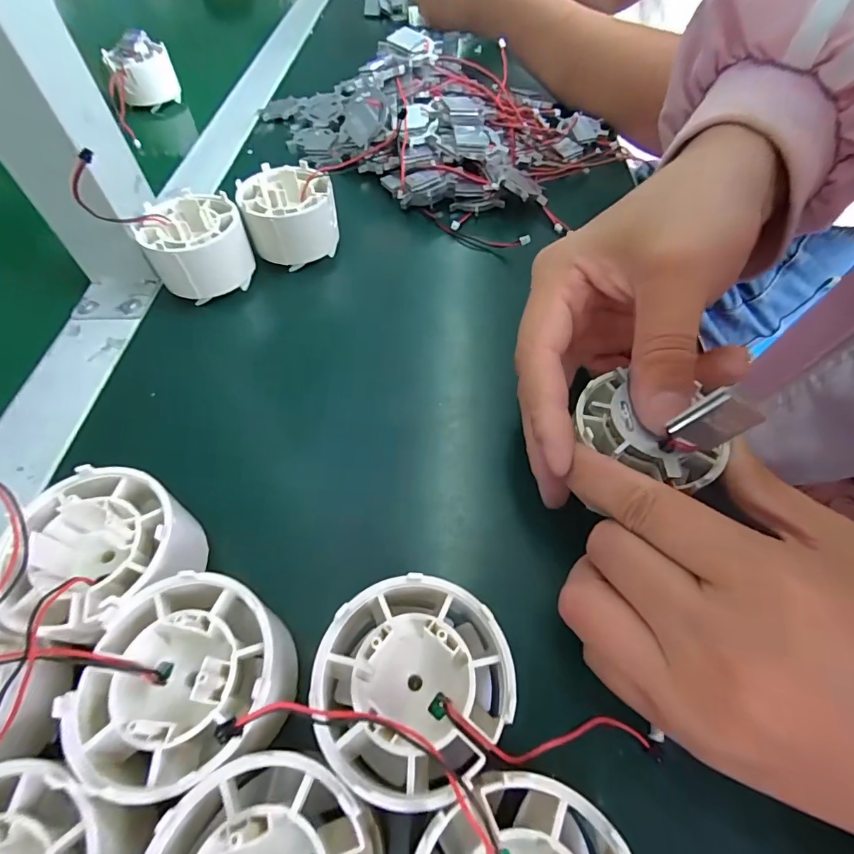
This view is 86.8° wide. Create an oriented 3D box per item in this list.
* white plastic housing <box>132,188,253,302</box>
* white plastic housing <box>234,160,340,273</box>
[{"bbox_3d":[-0.124,-0.096,0.250,0.052,0.039,0.054,-30,60,-17],"label":"white plastic housing"},{"bbox_3d":[-0.079,-0.121,0.266,0.050,0.043,0.051,-18,57,-10],"label":"white plastic housing"}]

